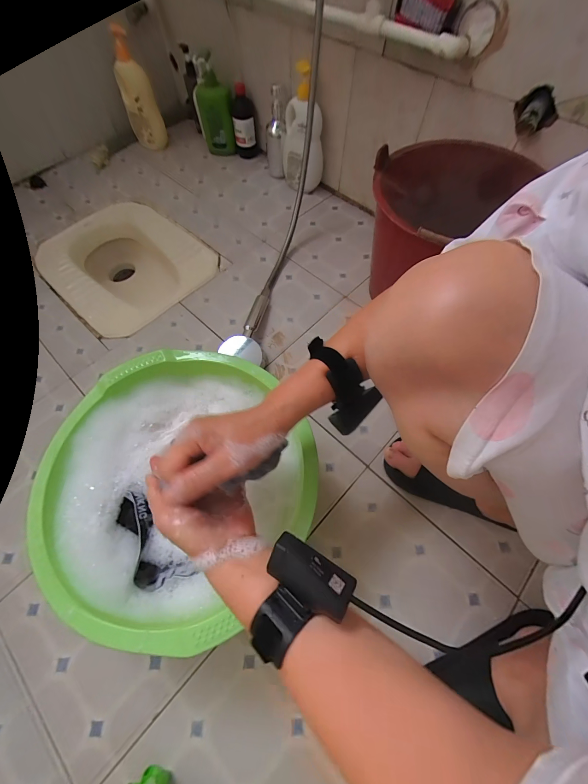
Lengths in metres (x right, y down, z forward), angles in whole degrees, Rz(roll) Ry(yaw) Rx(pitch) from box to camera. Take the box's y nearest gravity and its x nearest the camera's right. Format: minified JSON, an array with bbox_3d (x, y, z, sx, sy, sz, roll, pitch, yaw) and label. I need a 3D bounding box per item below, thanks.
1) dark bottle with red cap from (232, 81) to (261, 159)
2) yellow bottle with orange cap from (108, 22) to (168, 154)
[{"bbox_3d":[-0.153,-0.832,0.914,0.073,0.168,0.073,-6,65,-1],"label":"dark bottle with red cap"},{"bbox_3d":[-0.492,-0.924,0.929,0.104,0.269,0.101,-20,66,-7],"label":"yellow bottle with orange cap"}]

